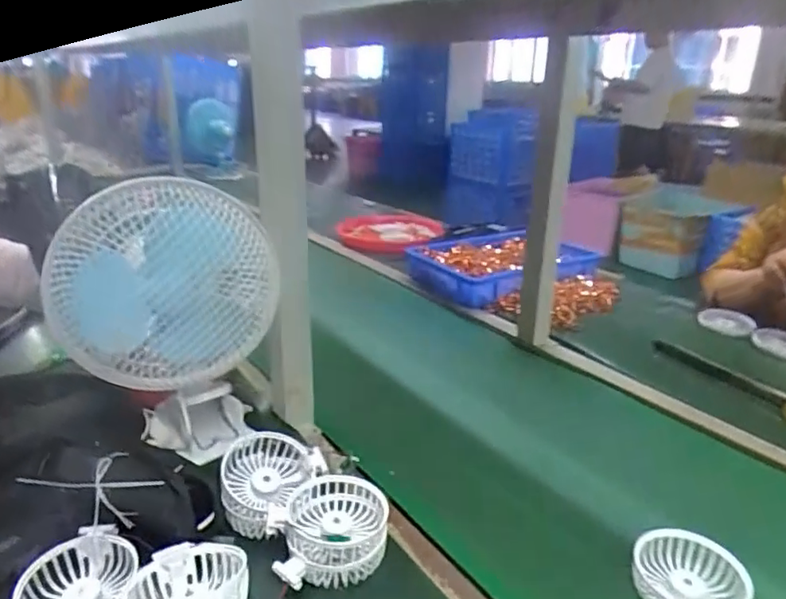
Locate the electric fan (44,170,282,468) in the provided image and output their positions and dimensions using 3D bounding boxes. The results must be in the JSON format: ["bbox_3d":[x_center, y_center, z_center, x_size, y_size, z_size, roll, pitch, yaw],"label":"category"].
[{"bbox_3d":[-0.233,0.031,0.622,0.209,0.313,0.128,-8,23,-16],"label":"electric fan"}]

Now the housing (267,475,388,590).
[{"bbox_3d":[-0.056,0.213,0.520,0.100,0.064,0.087,-6,22,-10],"label":"housing"}]

